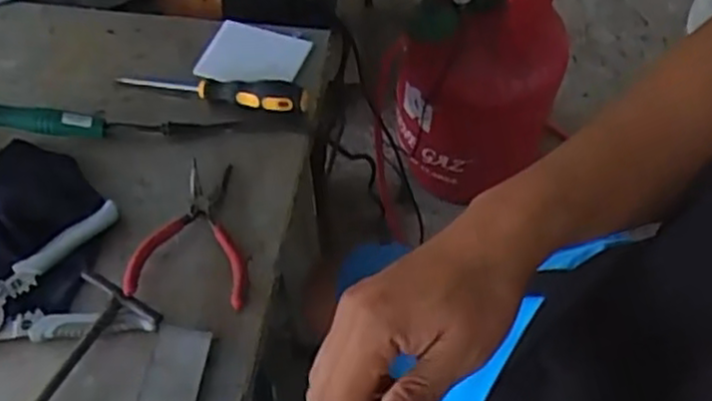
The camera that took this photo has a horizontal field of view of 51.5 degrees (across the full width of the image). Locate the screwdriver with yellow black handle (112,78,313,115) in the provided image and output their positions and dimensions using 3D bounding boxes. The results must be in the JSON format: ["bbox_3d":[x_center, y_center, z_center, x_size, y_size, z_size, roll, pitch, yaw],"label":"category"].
[{"bbox_3d":[-0.141,-0.115,0.729,0.185,0.024,0.033,13,59,9],"label":"screwdriver with yellow black handle"}]

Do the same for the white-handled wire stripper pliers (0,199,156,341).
[{"bbox_3d":[-0.272,0.086,0.612,0.177,0.021,0.119,-22,59,-12],"label":"white-handled wire stripper pliers"}]

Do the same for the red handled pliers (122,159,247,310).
[{"bbox_3d":[-0.138,0.020,0.642,0.092,0.034,0.143,2,57,3],"label":"red handled pliers"}]

